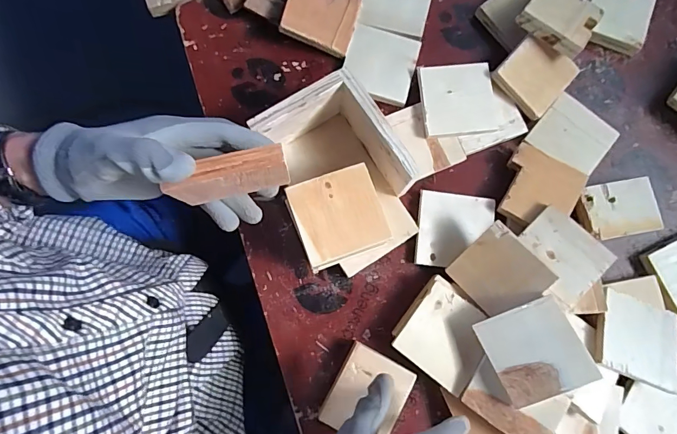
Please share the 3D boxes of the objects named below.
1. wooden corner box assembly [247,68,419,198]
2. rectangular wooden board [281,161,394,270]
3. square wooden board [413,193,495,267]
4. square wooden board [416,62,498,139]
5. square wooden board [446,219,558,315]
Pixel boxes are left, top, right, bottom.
[{"bbox_3d":[0.000,-0.070,0.478,0.118,0.084,0.144,-35,84,-7],"label":"wooden corner box assembly"},{"bbox_3d":[0.000,-0.002,0.442,0.089,0.010,0.088,-19,83,-6],"label":"rectangular wooden board"},{"bbox_3d":[0.140,0.017,0.508,0.090,0.013,0.088,6,78,0],"label":"square wooden board"},{"bbox_3d":[0.150,-0.147,0.528,0.093,0.011,0.091,-7,78,-2],"label":"square wooden board"},{"bbox_3d":[0.176,0.063,0.465,0.082,0.007,0.084,-47,73,16],"label":"square wooden board"}]

